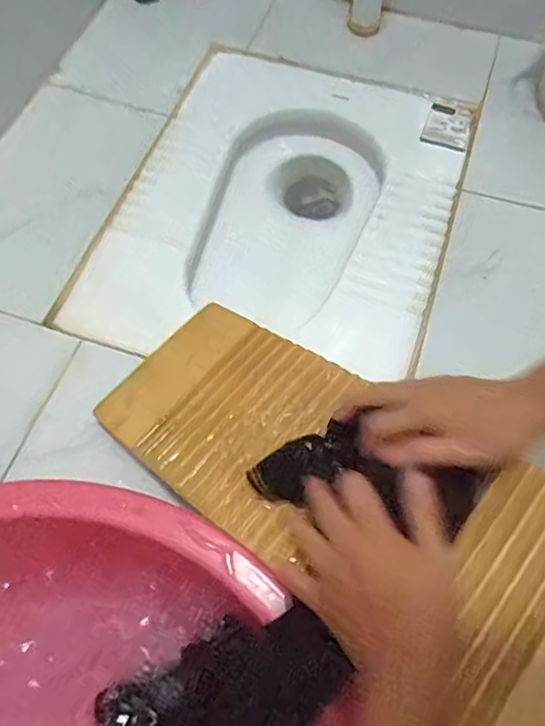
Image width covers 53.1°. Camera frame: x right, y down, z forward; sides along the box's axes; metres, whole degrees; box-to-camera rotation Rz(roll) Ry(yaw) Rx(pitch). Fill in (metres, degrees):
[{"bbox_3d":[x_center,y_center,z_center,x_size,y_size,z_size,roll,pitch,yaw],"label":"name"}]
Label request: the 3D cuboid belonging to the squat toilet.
[{"bbox_3d":[0.021,-0.196,0.857,0.453,0.198,0.563,17,65,8],"label":"squat toilet"}]

